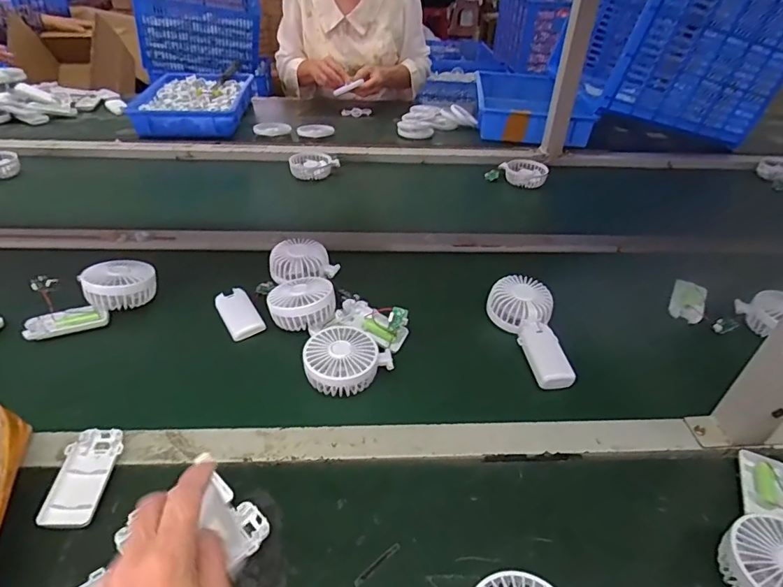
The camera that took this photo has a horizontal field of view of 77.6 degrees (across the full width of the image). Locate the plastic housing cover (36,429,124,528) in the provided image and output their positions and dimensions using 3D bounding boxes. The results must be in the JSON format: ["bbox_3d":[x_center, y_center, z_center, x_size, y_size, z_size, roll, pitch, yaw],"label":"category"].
[{"bbox_3d":[-0.297,0.177,0.469,0.049,0.012,0.096,1,38,-3],"label":"plastic housing cover"}]

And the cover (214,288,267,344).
[{"bbox_3d":[-0.210,0.026,0.670,0.044,0.011,0.088,-20,43,-27],"label":"cover"}]

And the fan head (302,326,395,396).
[{"bbox_3d":[-0.058,0.079,0.592,0.094,0.039,0.085,-23,45,-30],"label":"fan head"}]

